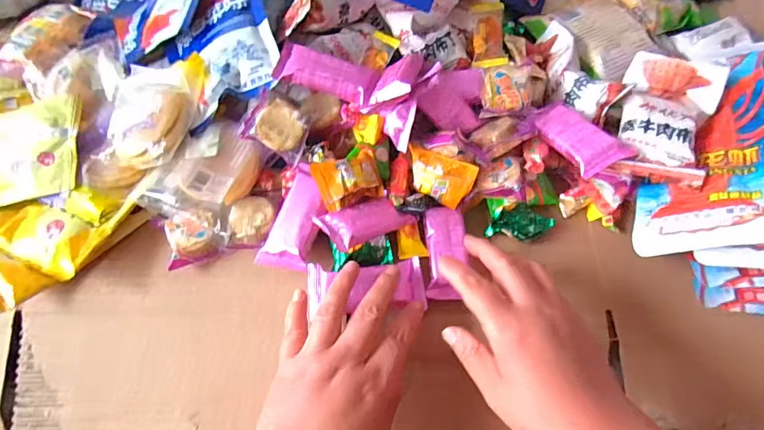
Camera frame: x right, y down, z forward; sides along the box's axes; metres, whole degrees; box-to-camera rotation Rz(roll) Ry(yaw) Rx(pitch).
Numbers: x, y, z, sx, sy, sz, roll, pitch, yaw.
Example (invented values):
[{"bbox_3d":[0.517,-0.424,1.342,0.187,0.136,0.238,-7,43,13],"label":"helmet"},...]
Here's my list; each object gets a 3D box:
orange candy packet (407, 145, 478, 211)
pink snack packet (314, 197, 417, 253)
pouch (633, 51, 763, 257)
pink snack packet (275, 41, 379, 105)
[{"bbox_3d":[0.049,-0.036,0.377,0.062,0.013,0.042,26,111,12],"label":"orange candy packet"},{"bbox_3d":[-0.009,0.005,0.354,0.087,0.013,0.037,-14,59,-34],"label":"pink snack packet"},{"bbox_3d":[0.278,-0.056,0.366,0.016,0.095,0.191,38,59,-29],"label":"pouch"},{"bbox_3d":[-0.047,-0.125,0.369,0.086,0.017,0.038,14,62,-9],"label":"pink snack packet"}]

